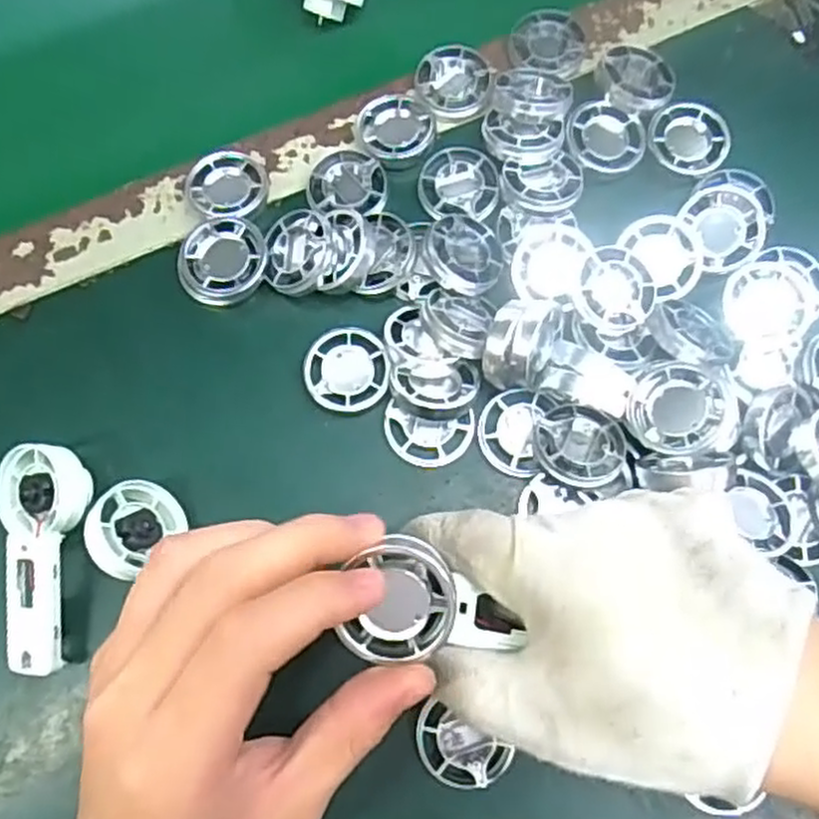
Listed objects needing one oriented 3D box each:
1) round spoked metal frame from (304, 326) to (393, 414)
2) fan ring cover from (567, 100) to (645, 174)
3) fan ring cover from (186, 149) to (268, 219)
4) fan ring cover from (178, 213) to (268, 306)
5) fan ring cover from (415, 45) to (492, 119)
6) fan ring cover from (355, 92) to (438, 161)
[{"bbox_3d":[-0.028,-0.018,0.344,0.038,0.008,0.040,0,75,0],"label":"round spoked metal frame"},{"bbox_3d":[0.095,-0.133,0.368,0.038,0.008,0.037,-5,75,-1],"label":"fan ring cover"},{"bbox_3d":[-0.090,-0.109,0.372,0.039,0.012,0.037,11,76,3],"label":"fan ring cover"},{"bbox_3d":[-0.087,-0.069,0.356,0.041,0.019,0.041,-28,77,-7],"label":"fan ring cover"},{"bbox_3d":[0.023,-0.168,0.385,0.036,0.006,0.039,-15,76,-3],"label":"fan ring cover"},{"bbox_3d":[-0.006,-0.142,0.373,0.037,0.004,0.039,8,76,3],"label":"fan ring cover"}]

